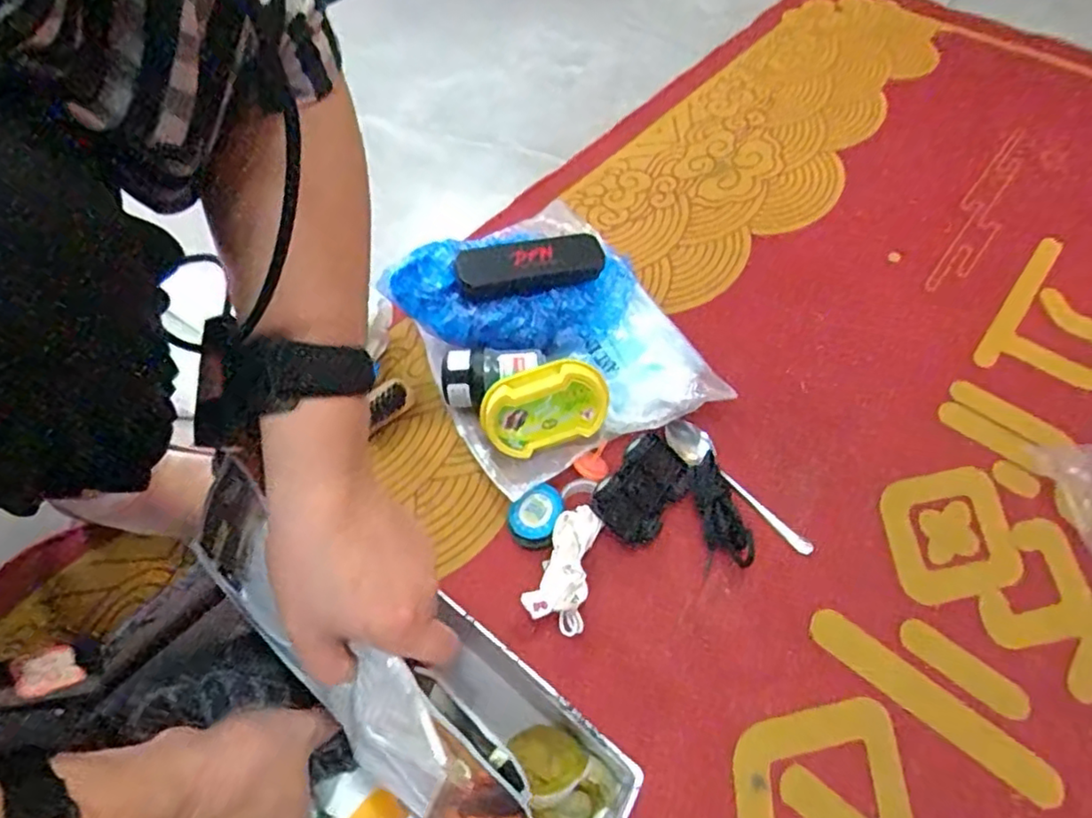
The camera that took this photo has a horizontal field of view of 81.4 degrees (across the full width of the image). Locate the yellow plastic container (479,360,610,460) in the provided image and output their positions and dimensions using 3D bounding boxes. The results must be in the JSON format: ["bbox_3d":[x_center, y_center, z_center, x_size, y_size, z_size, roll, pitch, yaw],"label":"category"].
[{"bbox_3d":[-0.002,-0.003,0.573,0.113,0.070,0.037,-19,19,2],"label":"yellow plastic container"}]

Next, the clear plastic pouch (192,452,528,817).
[{"bbox_3d":[-0.118,0.144,0.361,0.271,0.108,0.023,43,38,14],"label":"clear plastic pouch"}]

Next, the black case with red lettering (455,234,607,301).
[{"bbox_3d":[-0.013,-0.141,0.626,0.146,0.027,0.054,-15,58,-9],"label":"black case with red lettering"}]

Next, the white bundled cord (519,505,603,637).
[{"bbox_3d":[0.014,0.127,0.515,0.046,0.045,0.095,10,57,6],"label":"white bundled cord"}]

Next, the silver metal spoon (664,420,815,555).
[{"bbox_3d":[0.174,0.068,0.576,0.161,0.023,0.038,42,64,7],"label":"silver metal spoon"}]

